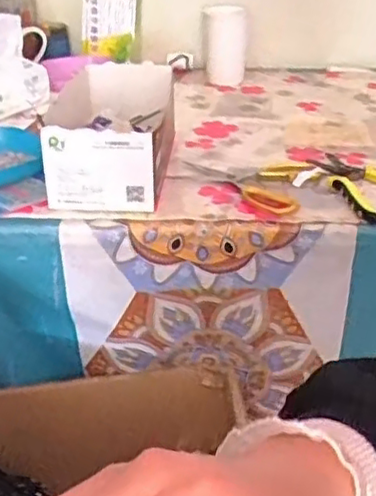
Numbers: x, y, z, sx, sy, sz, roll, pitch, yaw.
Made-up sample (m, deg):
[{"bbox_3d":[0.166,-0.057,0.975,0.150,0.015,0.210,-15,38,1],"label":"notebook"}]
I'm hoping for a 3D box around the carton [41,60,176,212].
[{"bbox_3d":[-0.089,-0.148,0.831,0.122,0.097,0.263,2,31,2],"label":"carton"}]

